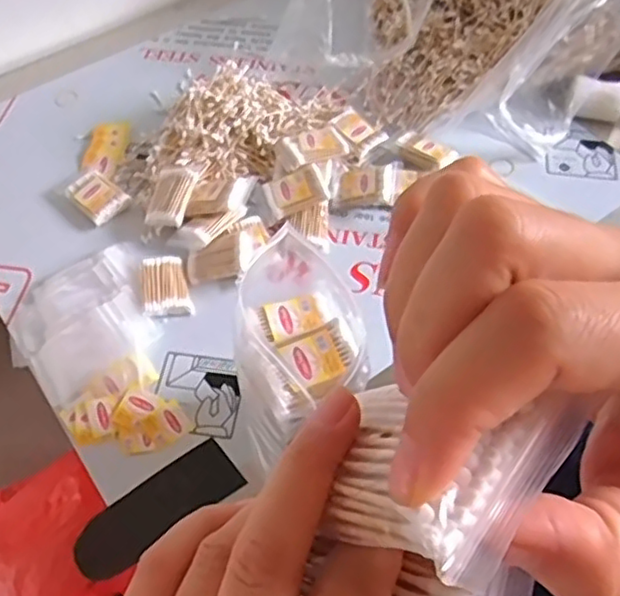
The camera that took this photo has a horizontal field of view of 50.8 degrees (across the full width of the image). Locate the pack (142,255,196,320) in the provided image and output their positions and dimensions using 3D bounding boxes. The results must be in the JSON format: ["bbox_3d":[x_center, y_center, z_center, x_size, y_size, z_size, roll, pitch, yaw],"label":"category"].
[{"bbox_3d":[-0.167,-0.013,0.751,0.051,0.023,0.075,-15,58,-9],"label":"pack"}]

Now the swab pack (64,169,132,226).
[{"bbox_3d":[-0.271,-0.130,0.829,0.076,0.016,0.055,38,65,22],"label":"swab pack"}]

